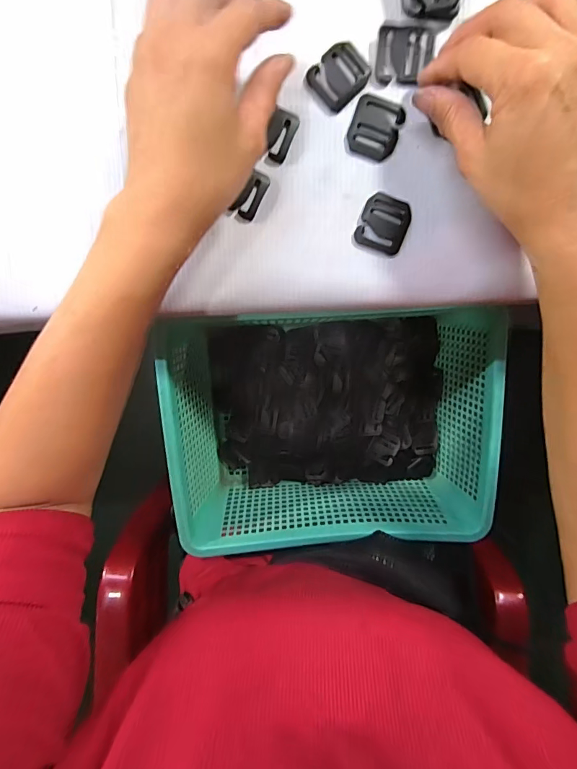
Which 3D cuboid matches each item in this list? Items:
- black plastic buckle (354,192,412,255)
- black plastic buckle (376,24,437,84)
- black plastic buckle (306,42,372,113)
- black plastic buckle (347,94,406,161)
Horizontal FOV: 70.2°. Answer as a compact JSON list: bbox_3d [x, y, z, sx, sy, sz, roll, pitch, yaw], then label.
[{"bbox_3d":[0.063,-0.105,0.268,0.031,0.006,0.035,20,99,0],"label":"black plastic buckle"},{"bbox_3d":[0.071,-0.203,0.253,0.033,0.006,0.028,5,98,2],"label":"black plastic buckle"},{"bbox_3d":[0.032,-0.194,0.256,0.036,0.004,0.031,-44,94,8],"label":"black plastic buckle"},{"bbox_3d":[0.056,-0.163,0.260,0.031,0.005,0.035,17,99,1],"label":"black plastic buckle"}]

